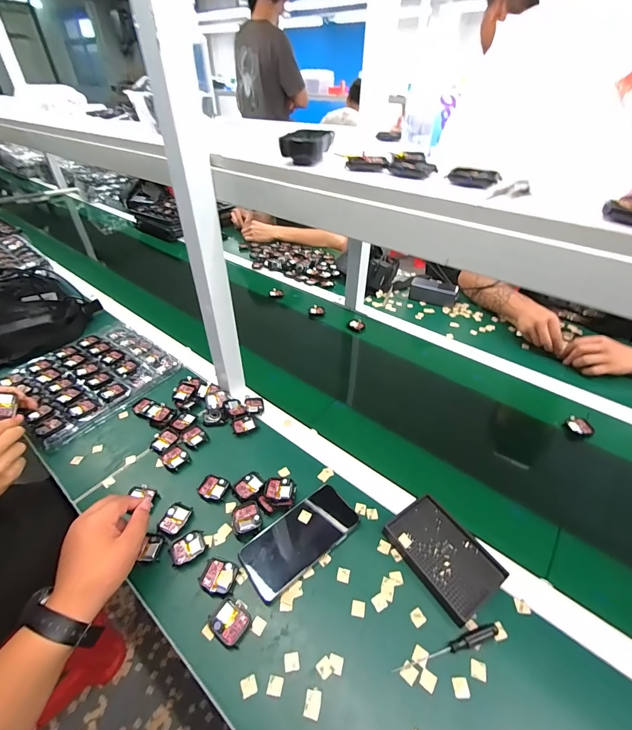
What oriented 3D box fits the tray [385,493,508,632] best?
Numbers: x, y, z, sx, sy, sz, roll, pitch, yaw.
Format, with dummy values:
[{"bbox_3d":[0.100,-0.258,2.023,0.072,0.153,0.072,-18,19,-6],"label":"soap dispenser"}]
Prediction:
[{"bbox_3d":[0.172,0.253,0.459,0.090,0.027,0.134,-24,46,-26],"label":"tray"}]

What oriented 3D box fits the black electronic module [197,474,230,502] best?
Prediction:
[{"bbox_3d":[-0.162,0.194,0.533,0.043,0.011,0.038,10,41,12],"label":"black electronic module"}]

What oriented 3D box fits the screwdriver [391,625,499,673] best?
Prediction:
[{"bbox_3d":[0.147,0.320,0.384,0.129,0.013,0.012,-10,41,-13],"label":"screwdriver"}]

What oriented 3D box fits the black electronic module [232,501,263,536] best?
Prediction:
[{"bbox_3d":[-0.099,0.223,0.492,0.040,0.020,0.045,-8,41,-10],"label":"black electronic module"}]

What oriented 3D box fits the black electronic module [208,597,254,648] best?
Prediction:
[{"bbox_3d":[-0.103,0.306,0.407,0.044,0.009,0.042,19,43,21],"label":"black electronic module"}]

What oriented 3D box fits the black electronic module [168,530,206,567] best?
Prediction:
[{"bbox_3d":[-0.177,0.251,0.469,0.047,0.006,0.035,-24,46,-27],"label":"black electronic module"}]

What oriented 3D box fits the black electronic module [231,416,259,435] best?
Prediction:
[{"bbox_3d":[-0.133,0.111,0.631,0.044,0.006,0.035,-13,42,-16],"label":"black electronic module"}]

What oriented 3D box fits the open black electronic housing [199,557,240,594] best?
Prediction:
[{"bbox_3d":[-0.126,0.274,0.441,0.044,0.007,0.038,8,41,9],"label":"open black electronic housing"}]

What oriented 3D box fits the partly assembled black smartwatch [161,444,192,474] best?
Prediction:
[{"bbox_3d":[-0.238,0.157,0.578,0.045,0.009,0.039,33,49,32],"label":"partly assembled black smartwatch"}]

